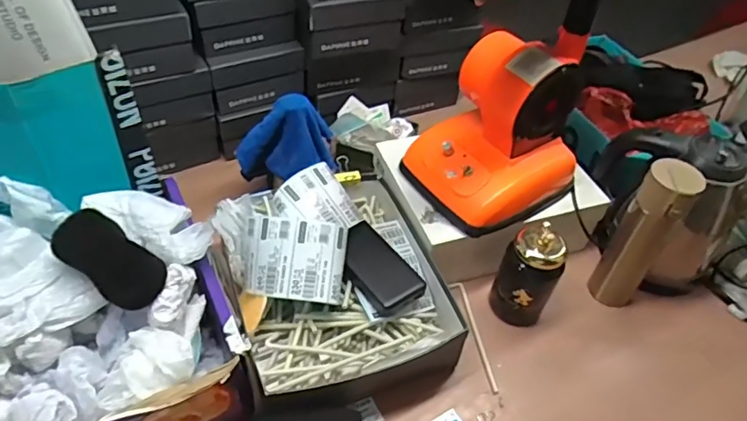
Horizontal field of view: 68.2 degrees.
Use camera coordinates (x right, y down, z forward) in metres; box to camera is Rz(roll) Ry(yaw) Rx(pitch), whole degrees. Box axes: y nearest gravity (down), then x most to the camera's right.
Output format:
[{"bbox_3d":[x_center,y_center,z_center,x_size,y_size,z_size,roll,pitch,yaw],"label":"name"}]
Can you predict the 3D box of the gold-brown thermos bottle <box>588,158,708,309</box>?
[{"bbox_3d":[0.361,0.044,0.755,0.064,0.251,0.052,29,51,21],"label":"gold-brown thermos bottle"}]

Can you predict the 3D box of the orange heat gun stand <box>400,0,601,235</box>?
[{"bbox_3d":[0.175,-0.202,0.654,0.212,0.459,0.176,-23,53,-24],"label":"orange heat gun stand"}]

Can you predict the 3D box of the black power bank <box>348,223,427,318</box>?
[{"bbox_3d":[0.004,0.076,0.747,0.075,0.020,0.134,-25,54,-26],"label":"black power bank"}]

